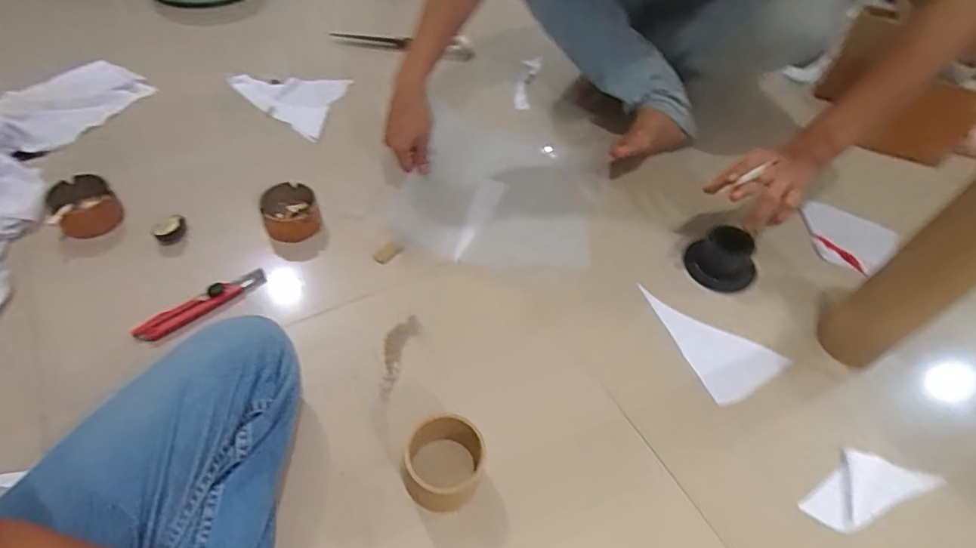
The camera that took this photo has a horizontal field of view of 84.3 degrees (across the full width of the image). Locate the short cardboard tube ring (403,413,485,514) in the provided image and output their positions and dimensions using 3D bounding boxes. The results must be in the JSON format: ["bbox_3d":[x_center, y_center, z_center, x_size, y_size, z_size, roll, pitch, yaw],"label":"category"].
[{"bbox_3d":[-0.048,0.200,0.572,0.082,0.069,0.080,3,52,-3],"label":"short cardboard tube ring"}]

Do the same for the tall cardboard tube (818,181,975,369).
[{"bbox_3d":[0.498,-0.012,0.585,0.088,0.338,0.083,-27,59,-24],"label":"tall cardboard tube"}]

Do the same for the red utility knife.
[{"bbox_3d":[-0.366,0.040,0.696,0.162,0.015,0.030,-31,60,-26],"label":"red utility knife"}]

